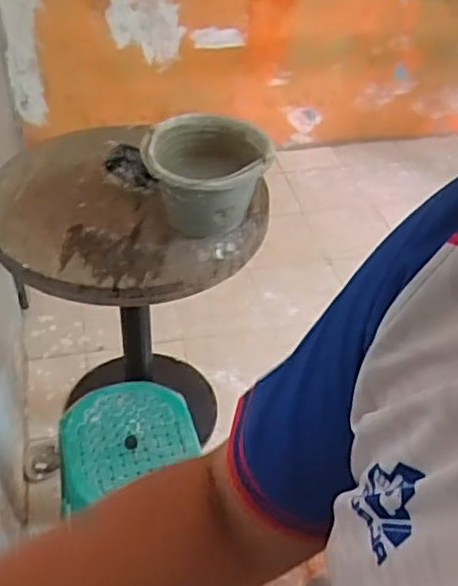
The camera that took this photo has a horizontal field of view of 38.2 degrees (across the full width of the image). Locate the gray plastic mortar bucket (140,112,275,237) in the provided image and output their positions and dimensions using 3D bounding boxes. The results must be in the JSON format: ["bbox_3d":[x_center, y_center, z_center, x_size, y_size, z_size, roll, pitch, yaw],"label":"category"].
[{"bbox_3d":[-0.044,-0.225,1.313,0.237,0.166,0.262,-8,44,-12],"label":"gray plastic mortar bucket"}]

